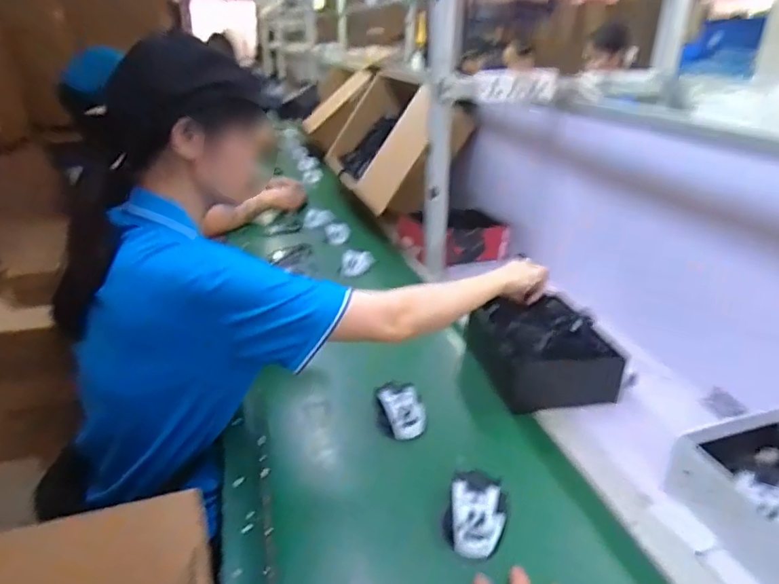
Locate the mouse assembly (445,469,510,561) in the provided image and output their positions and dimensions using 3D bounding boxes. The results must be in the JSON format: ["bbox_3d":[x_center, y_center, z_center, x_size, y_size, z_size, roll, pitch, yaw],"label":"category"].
[{"bbox_3d":[0.100,0.256,0.618,0.070,0.039,0.098,7,27,14],"label":"mouse assembly"}]

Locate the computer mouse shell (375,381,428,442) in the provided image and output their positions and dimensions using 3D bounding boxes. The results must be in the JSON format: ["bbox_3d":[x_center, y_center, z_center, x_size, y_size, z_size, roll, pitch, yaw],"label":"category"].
[{"bbox_3d":[0.019,0.174,0.787,0.067,0.030,0.096,-5,26,-11],"label":"computer mouse shell"}]

